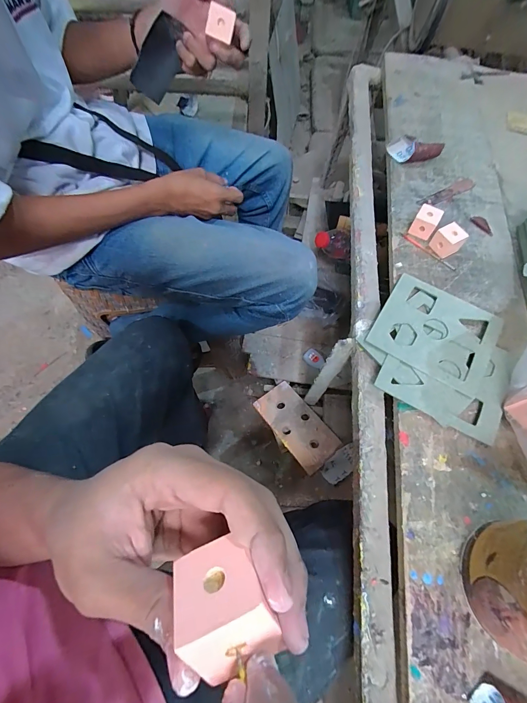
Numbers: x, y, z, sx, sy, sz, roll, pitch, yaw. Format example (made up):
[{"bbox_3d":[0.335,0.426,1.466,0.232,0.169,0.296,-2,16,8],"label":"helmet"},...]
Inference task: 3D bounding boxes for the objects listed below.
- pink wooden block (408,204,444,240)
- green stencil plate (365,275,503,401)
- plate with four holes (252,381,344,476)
[{"bbox_3d":[0.232,-0.185,0.461,0.031,0.031,0.036,29,70,10],"label":"pink wooden block"},{"bbox_3d":[0.214,-0.025,0.399,0.136,0.008,0.125,31,67,11],"label":"green stencil plate"},{"bbox_3d":[0.069,0.145,0.654,0.091,0.019,0.185,-32,57,-16],"label":"plate with four holes"}]

